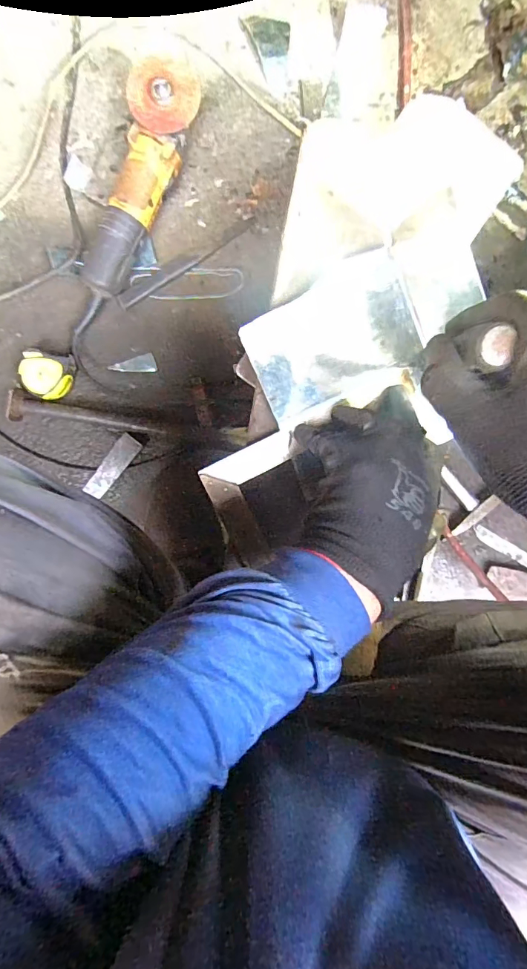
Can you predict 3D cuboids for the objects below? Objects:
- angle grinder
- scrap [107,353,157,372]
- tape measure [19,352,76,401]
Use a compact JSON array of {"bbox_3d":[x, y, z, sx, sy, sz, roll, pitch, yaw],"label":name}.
[{"bbox_3d":[-0.182,-0.367,0.581,0.082,0.096,0.332,26,95,-6],"label":"angle grinder"},{"bbox_3d":[-0.195,-0.180,0.653,0.067,0.005,0.027,-5,95,-3],"label":"scrap"},{"bbox_3d":[-0.309,-0.157,0.625,0.066,0.035,0.070,19,94,-5],"label":"tape measure"}]

